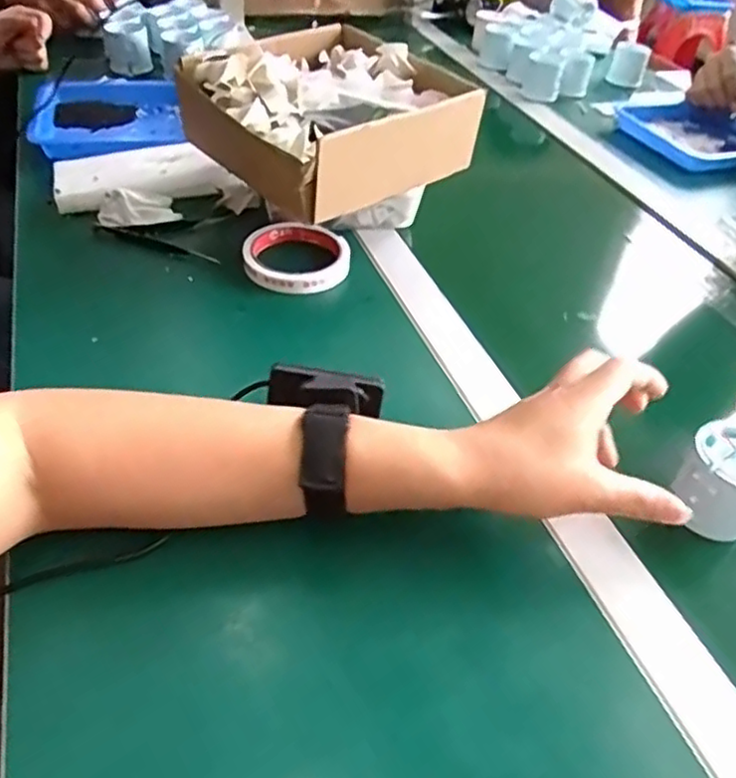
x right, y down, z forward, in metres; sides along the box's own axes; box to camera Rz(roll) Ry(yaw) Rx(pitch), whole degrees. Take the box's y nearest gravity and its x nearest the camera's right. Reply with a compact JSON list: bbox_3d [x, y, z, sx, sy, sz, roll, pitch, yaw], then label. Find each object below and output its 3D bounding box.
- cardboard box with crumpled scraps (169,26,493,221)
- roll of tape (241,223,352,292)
[{"bbox_3d":[-0.034,-0.240,0.581,0.200,0.074,0.198,-28,52,-33],"label":"cardboard box with crumpled scraps"},{"bbox_3d":[-0.065,-0.119,0.593,0.093,0.017,0.092,4,41,-3],"label":"roll of tape"}]

